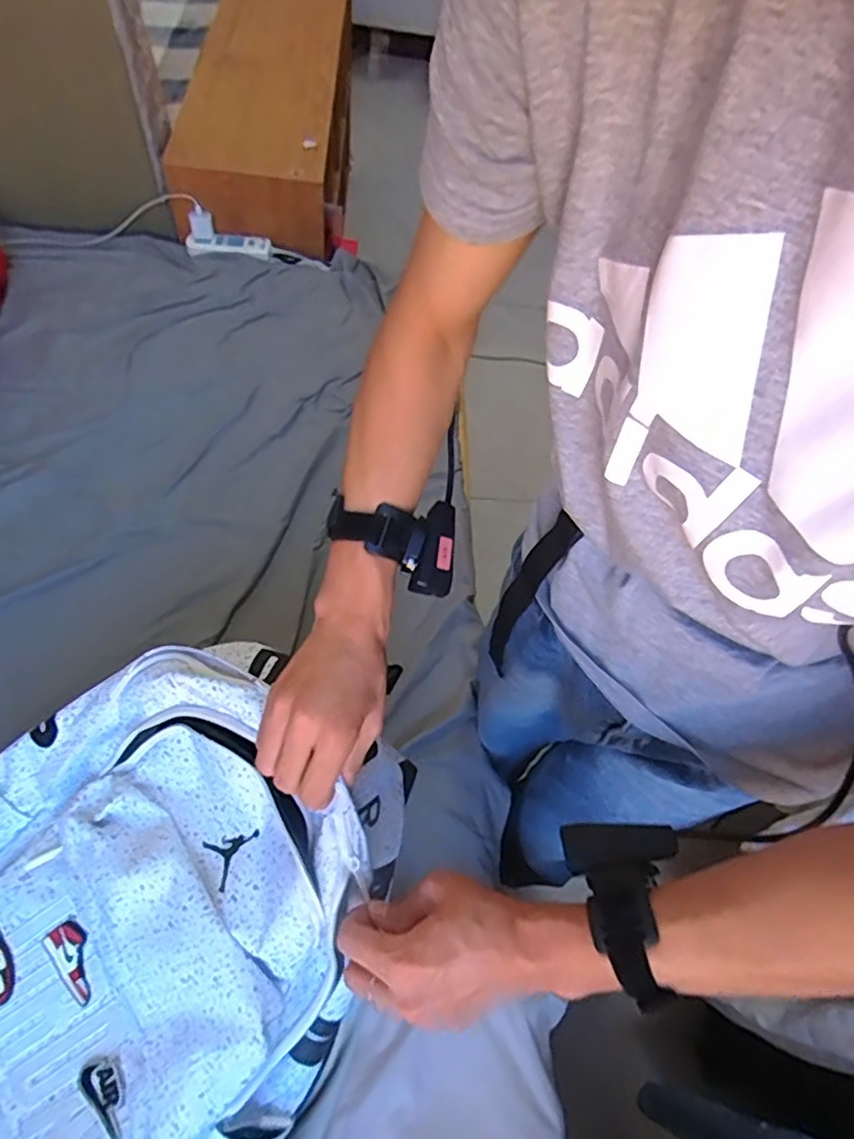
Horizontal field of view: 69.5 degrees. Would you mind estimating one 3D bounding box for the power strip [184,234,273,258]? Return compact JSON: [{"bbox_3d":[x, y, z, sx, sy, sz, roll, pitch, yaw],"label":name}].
[{"bbox_3d":[-0.397,-0.642,1.227,0.162,0.037,0.033,3,60,0],"label":"power strip"}]

